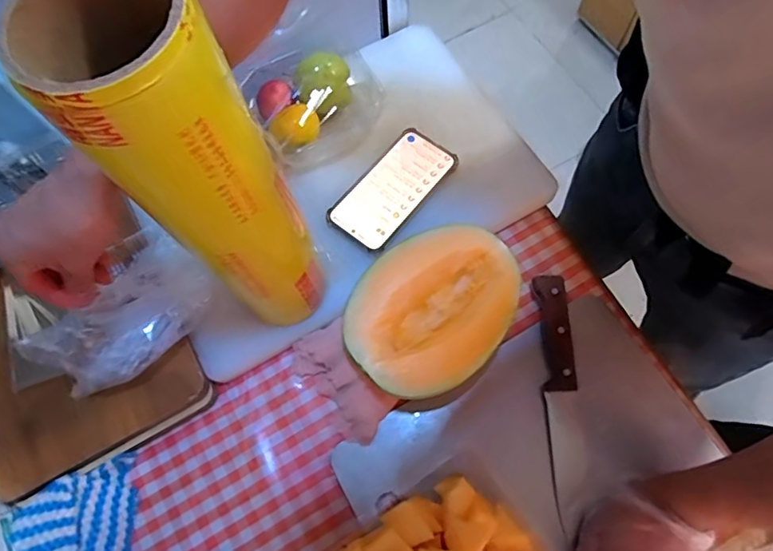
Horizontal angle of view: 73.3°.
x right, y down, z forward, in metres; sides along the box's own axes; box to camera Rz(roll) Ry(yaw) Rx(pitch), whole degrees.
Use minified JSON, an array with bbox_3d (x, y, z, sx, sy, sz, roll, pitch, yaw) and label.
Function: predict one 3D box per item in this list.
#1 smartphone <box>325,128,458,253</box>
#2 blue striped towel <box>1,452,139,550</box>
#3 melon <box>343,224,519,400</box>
[{"bbox_3d":[0.007,-0.100,0.591,0.078,0.009,0.158,36,75,15],"label":"smartphone"},{"bbox_3d":[-0.286,0.249,0.491,0.108,0.033,0.118,-30,71,-9],"label":"blue striped towel"},{"bbox_3d":[0.050,0.035,0.523,0.184,0.064,0.133,-42,73,-13],"label":"melon"}]

